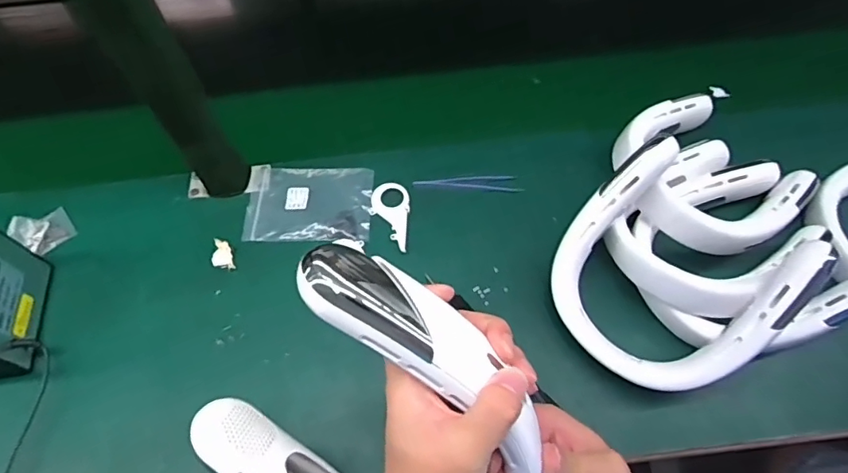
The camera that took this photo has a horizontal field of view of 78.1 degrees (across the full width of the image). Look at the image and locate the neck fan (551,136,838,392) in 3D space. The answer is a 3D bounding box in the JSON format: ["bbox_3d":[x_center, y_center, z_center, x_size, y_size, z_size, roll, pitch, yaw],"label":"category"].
[{"bbox_3d":[0.225,0.036,0.491,0.191,0.046,0.195,43,114,20],"label":"neck fan"}]

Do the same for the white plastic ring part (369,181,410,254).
[{"bbox_3d":[-0.041,-0.024,0.618,0.046,0.007,0.093,2,61,3],"label":"white plastic ring part"}]

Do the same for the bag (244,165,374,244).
[{"bbox_3d":[-0.140,-0.040,0.632,0.151,0.008,0.102,1,64,4],"label":"bag"}]

